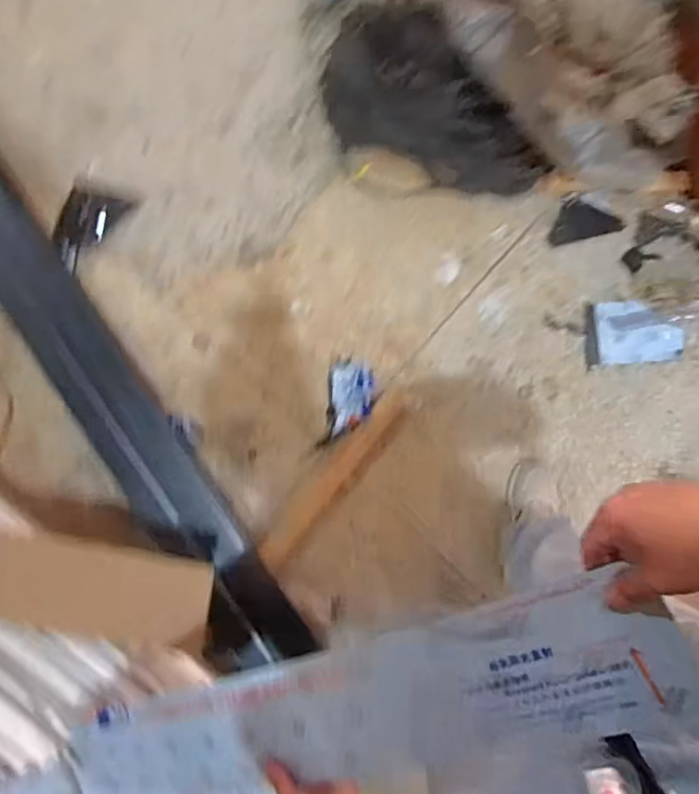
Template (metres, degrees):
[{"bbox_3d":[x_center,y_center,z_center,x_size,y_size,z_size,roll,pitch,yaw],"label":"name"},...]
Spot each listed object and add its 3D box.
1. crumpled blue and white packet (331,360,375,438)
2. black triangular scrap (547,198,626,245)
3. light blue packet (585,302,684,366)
[{"bbox_3d":[0.008,-0.001,1.334,0.096,0.034,0.166,-1,86,-6],"label":"crumpled blue and white packet"},{"bbox_3d":[0.560,-0.422,1.411,0.181,0.015,0.098,-13,106,-7],"label":"black triangular scrap"},{"bbox_3d":[0.682,-0.155,1.424,0.239,0.025,0.145,-5,87,-6],"label":"light blue packet"}]

